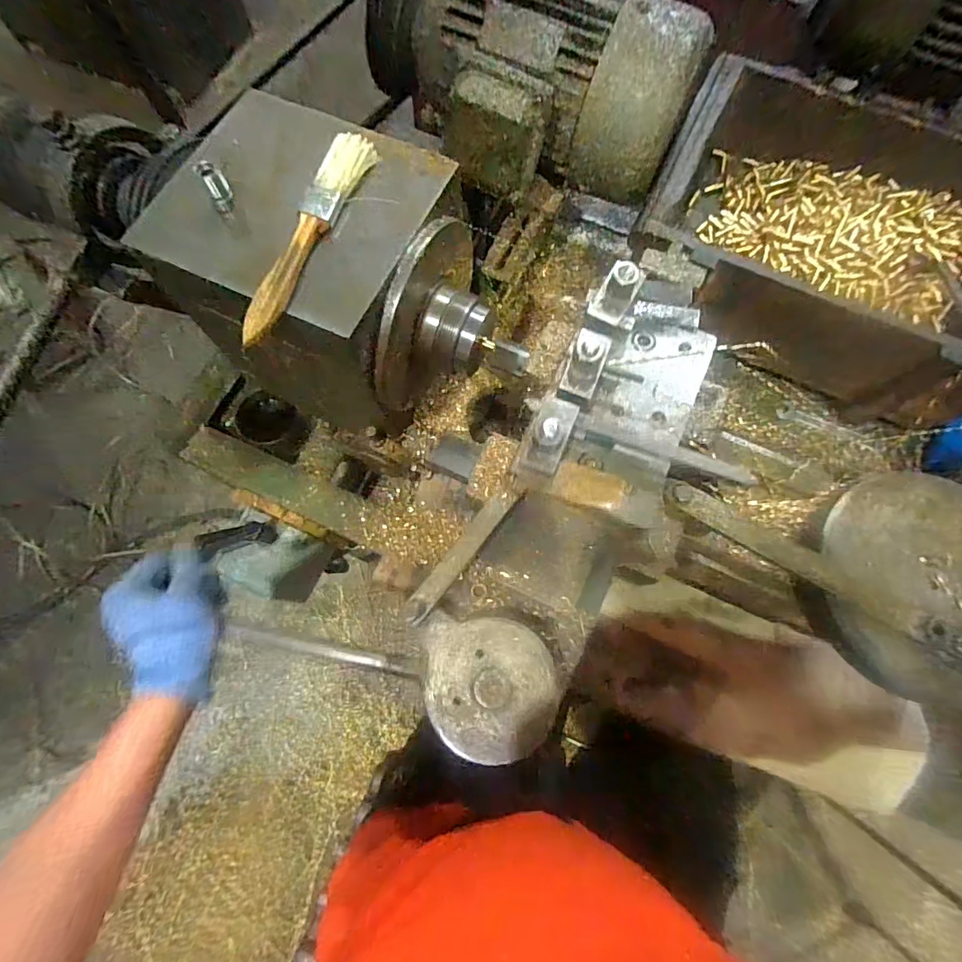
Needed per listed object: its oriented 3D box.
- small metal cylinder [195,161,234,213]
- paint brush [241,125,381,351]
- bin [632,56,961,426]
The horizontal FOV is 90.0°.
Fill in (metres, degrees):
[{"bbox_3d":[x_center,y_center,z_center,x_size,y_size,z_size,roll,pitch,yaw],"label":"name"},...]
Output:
[{"bbox_3d":[-0.169,-0.189,0.311,0.014,0.028,0.013,-26,75,-9],"label":"small metal cylinder"},{"bbox_3d":[-0.112,-0.157,0.304,0.029,0.010,0.161,22,74,5],"label":"paint brush"},{"bbox_3d":[0.411,-0.283,0.567,0.413,0.140,0.360,26,74,6],"label":"bin"}]

